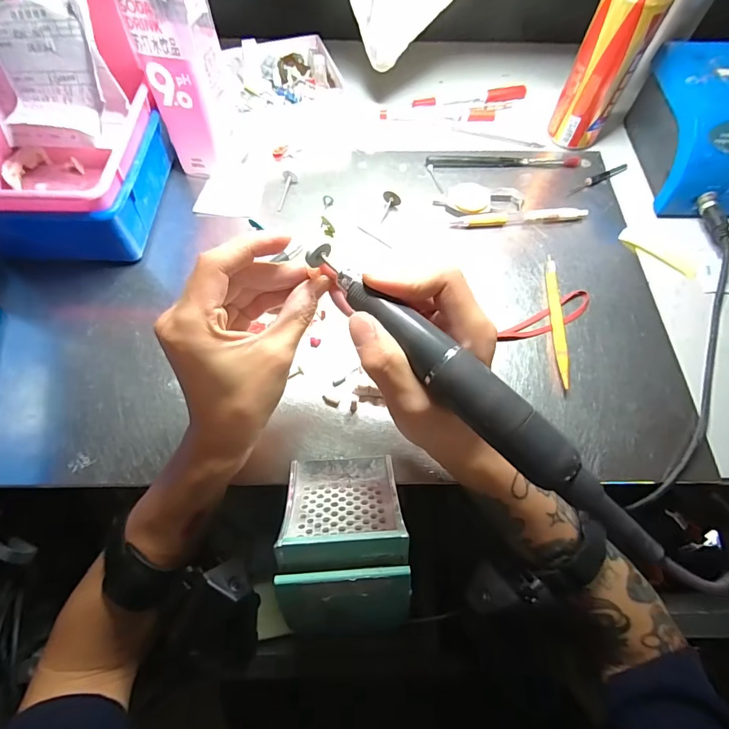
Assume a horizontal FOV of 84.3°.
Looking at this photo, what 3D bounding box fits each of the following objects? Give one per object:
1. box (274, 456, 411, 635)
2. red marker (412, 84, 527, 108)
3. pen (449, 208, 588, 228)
[{"bbox_3d":[-0.013,0.106,0.249,0.074,0.070,0.104,-3,65,-3],"label":"box"},{"bbox_3d":[0.130,-0.328,0.494,0.139,0.013,0.021,-9,65,-6],"label":"red marker"},{"bbox_3d":[0.156,-0.148,0.407,0.136,0.011,0.011,-6,65,-4],"label":"pen"}]

